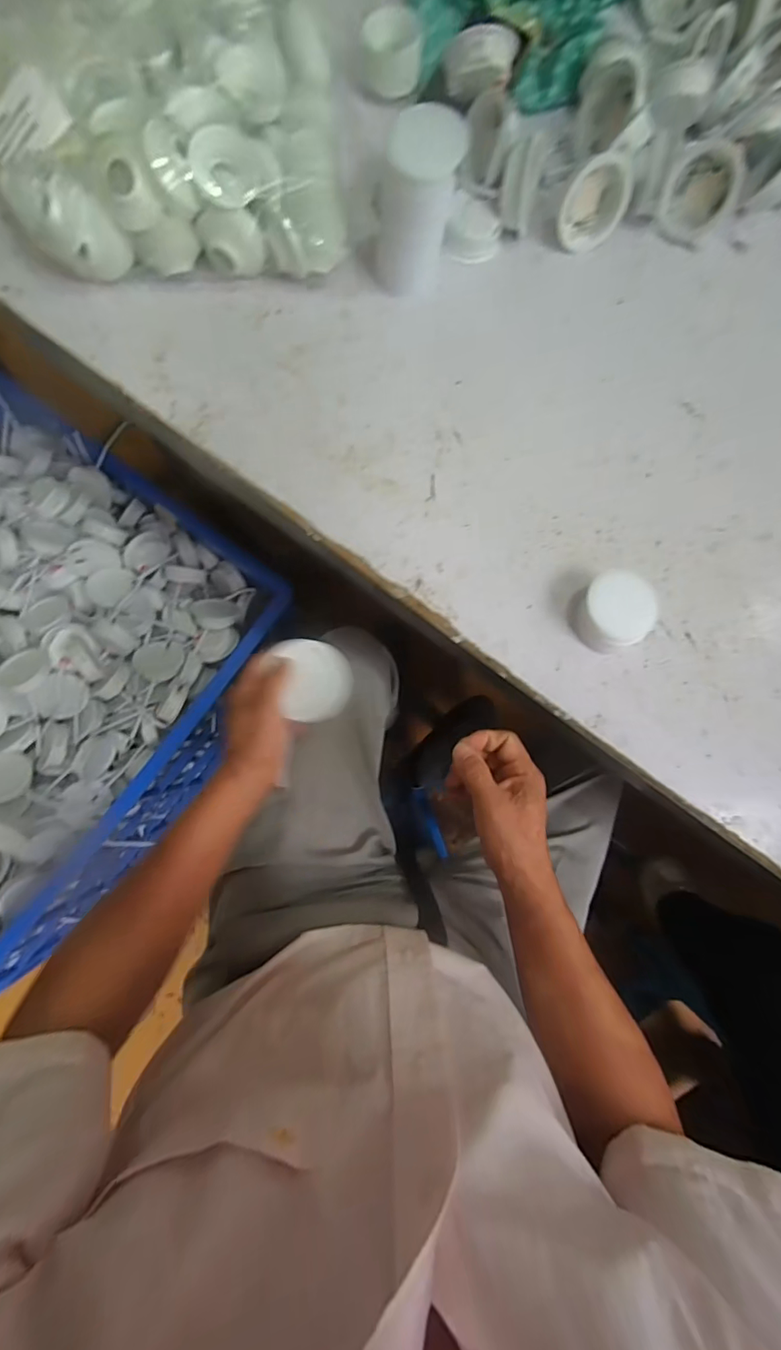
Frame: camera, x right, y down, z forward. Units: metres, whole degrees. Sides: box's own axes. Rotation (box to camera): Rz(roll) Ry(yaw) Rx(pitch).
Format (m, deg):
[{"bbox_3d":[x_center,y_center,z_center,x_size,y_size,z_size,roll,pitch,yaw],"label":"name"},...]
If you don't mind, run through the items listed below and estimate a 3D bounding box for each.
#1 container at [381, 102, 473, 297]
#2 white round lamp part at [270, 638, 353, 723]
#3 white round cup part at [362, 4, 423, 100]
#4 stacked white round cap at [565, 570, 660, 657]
[{"bbox_3d":[0.023,-0.417,0.436,0.065,0.108,0.059,8,81,-3],"label":"container"},{"bbox_3d":[-0.068,0.004,0.430,0.065,0.009,0.071,1,81,-4],"label":"white round lamp part"},{"bbox_3d":[0.000,-0.644,0.501,0.061,0.049,0.051,-3,82,-5],"label":"white round cup part"},{"bbox_3d":[0.200,-0.056,0.434,0.065,0.040,0.064,1,81,-4],"label":"stacked white round cap"}]

